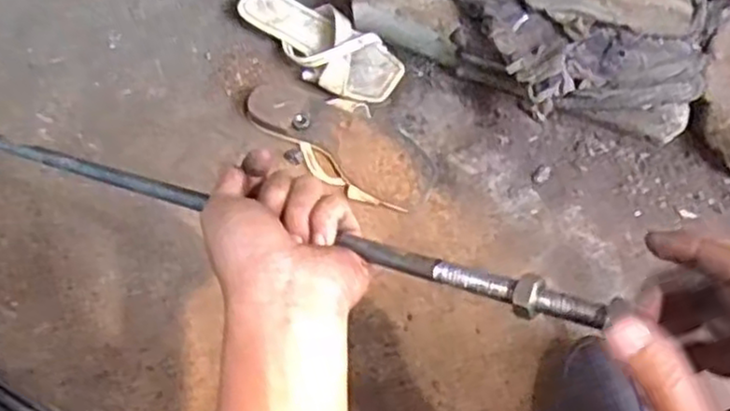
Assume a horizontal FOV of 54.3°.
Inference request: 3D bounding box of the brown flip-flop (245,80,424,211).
[{"bbox_3d":[-0.031,-0.079,0.837,0.230,0.025,0.090,38,68,18],"label":"brown flip-flop"}]

